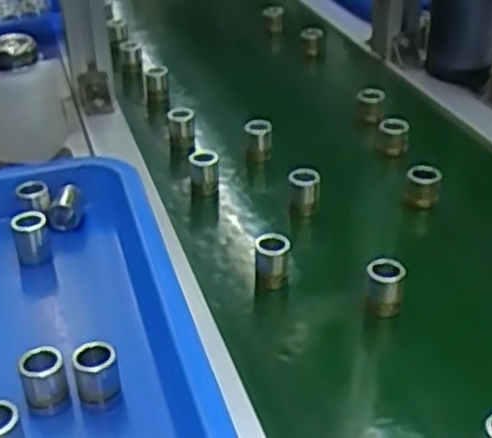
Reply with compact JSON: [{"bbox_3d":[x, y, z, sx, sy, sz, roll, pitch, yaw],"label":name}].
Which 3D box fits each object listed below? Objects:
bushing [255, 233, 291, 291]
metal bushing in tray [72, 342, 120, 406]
[{"bbox_3d":[0.017,0.027,0.509,0.019,0.034,0.018,7,35,16],"label":"bushing"},{"bbox_3d":[-0.079,0.085,0.417,0.022,0.039,0.017,-8,33,-5],"label":"metal bushing in tray"}]

